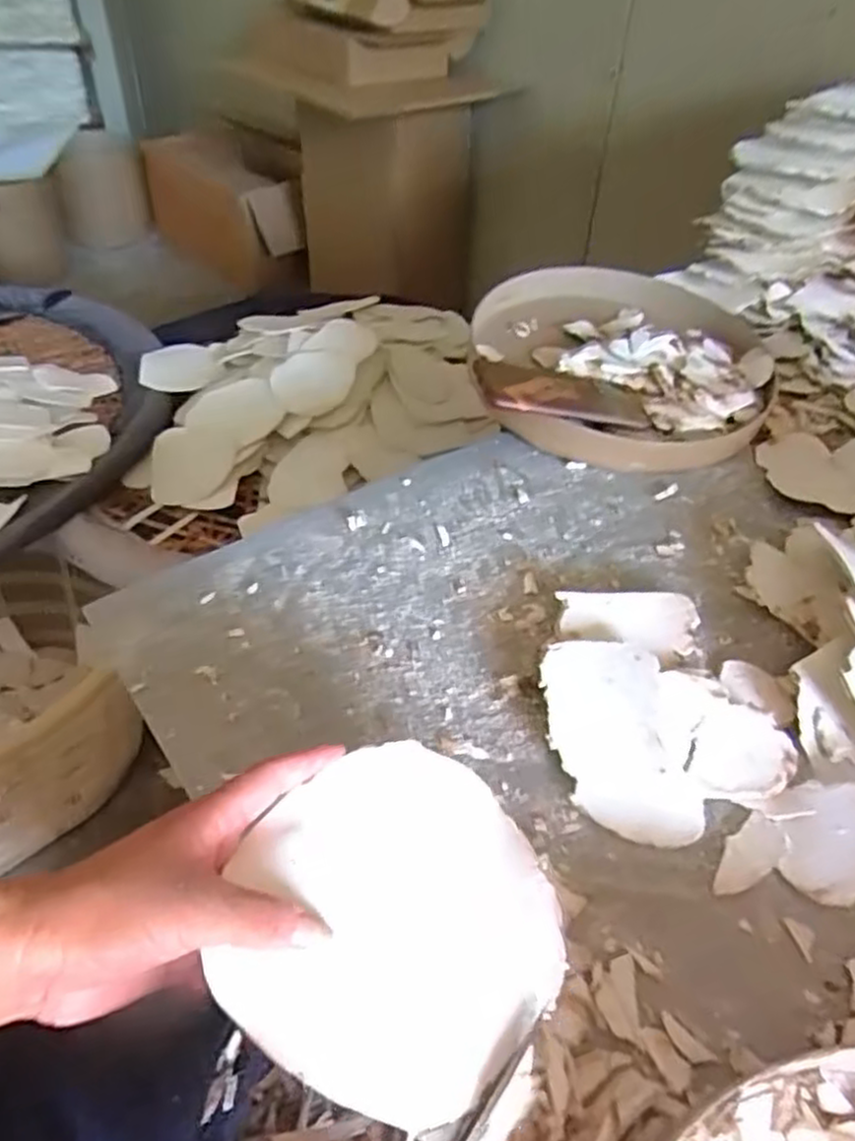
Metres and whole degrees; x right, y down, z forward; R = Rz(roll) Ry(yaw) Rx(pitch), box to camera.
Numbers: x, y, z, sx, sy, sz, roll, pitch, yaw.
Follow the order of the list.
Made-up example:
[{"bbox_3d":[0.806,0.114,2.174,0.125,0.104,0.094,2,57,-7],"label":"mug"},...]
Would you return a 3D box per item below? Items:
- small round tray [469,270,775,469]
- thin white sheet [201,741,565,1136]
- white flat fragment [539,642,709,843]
[{"bbox_3d":[0.203,-0.213,0.766,0.300,0.077,0.295,1,43,-1],"label":"small round tray"},{"bbox_3d":[-0.013,0.147,0.326,0.139,0.016,0.143,38,52,21],"label":"thin white sheet"},{"bbox_3d":[0.112,0.098,0.449,0.072,0.026,0.125,-3,43,-6],"label":"white flat fragment"}]

